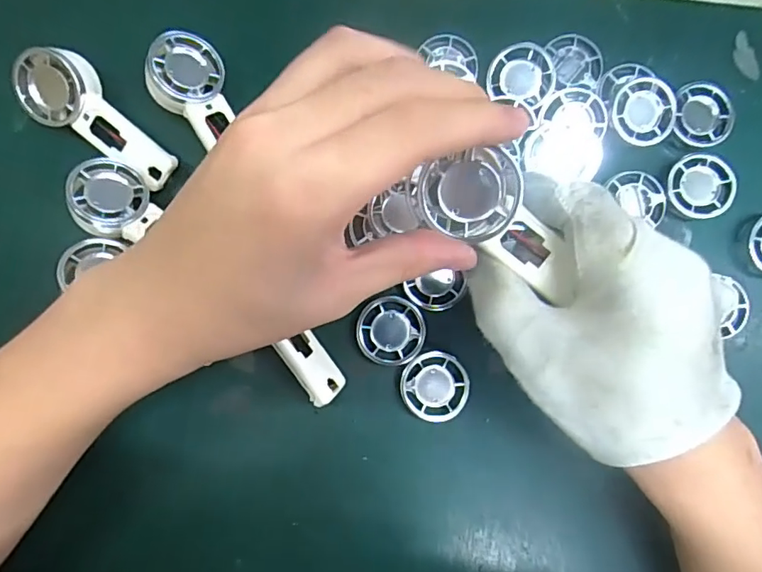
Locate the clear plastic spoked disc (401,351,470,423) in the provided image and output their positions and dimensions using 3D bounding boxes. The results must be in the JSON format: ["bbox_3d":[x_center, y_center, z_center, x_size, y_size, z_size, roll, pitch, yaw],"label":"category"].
[{"bbox_3d":[0.031,0.057,0.303,0.038,0.010,0.038,0,84,-2],"label":"clear plastic spoked disc"}]

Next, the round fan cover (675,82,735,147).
[{"bbox_3d":[0.193,-0.103,0.318,0.034,0.013,0.036,0,84,-2],"label":"round fan cover"}]

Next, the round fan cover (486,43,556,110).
[{"bbox_3d":[0.082,-0.123,0.308,0.036,0.008,0.035,0,84,-2],"label":"round fan cover"}]

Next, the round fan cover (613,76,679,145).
[{"bbox_3d":[0.153,-0.101,0.311,0.038,0.010,0.037,0,84,-2],"label":"round fan cover"}]

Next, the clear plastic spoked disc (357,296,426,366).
[{"bbox_3d":[0.006,0.026,0.301,0.037,0.004,0.038,0,84,-2],"label":"clear plastic spoked disc"}]

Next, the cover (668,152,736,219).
[{"bbox_3d":[0.189,-0.059,0.313,0.036,0.011,0.037,0,84,-2],"label":"cover"}]

